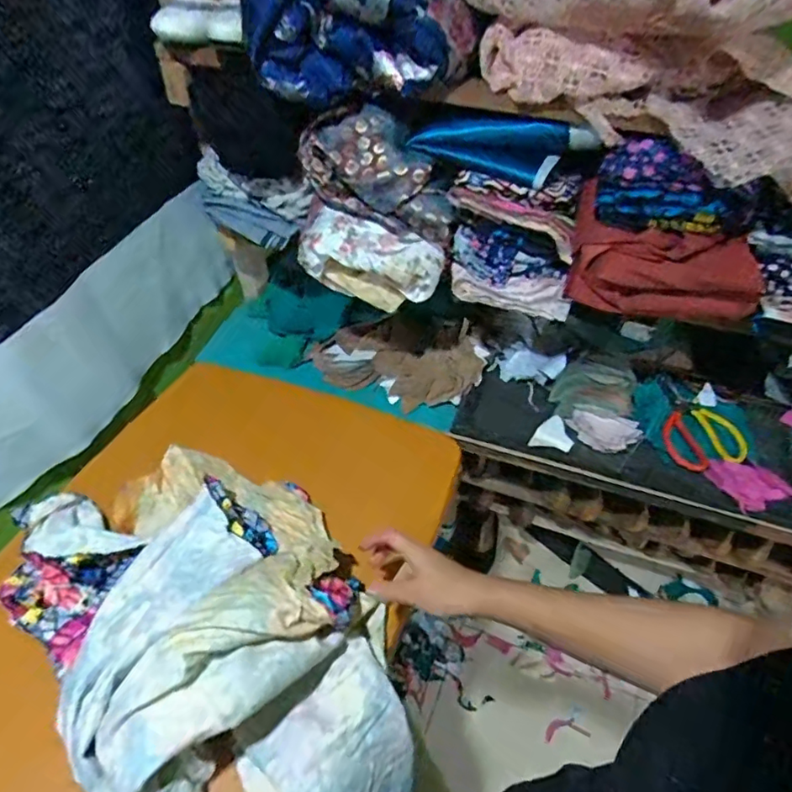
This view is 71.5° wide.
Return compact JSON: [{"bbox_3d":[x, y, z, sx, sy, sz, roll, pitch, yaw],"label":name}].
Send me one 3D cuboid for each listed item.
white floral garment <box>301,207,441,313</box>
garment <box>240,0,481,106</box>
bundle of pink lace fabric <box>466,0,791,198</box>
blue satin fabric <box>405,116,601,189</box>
[{"bbox_3d":[-0.042,-0.187,0.799,0.211,0.116,0.071,17,50,15],"label":"white floral garment"},{"bbox_3d":[-0.041,-0.448,0.621,0.259,0.178,0.103,1,48,1],"label":"garment"},{"bbox_3d":[0.266,-0.369,0.560,0.389,0.192,0.167,30,55,24],"label":"bundle of pink lace fabric"},{"bbox_3d":[0.131,-0.314,0.692,0.217,0.072,0.030,13,49,11],"label":"blue satin fabric"}]

